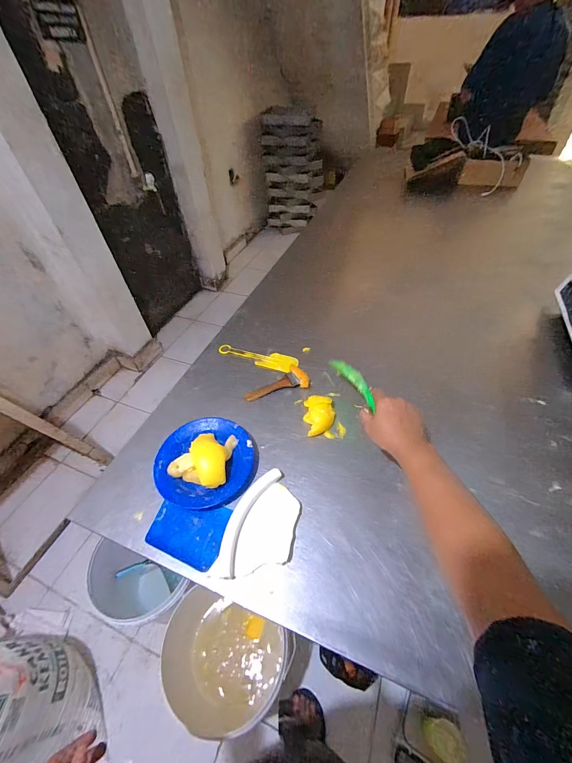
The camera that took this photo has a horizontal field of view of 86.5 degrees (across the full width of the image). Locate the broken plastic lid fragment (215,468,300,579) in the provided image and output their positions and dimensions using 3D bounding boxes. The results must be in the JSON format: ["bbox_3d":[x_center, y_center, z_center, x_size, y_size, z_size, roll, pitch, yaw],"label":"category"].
[{"bbox_3d":[-0.034,0.212,0.457,0.094,0.021,0.151,10,50,11],"label":"broken plastic lid fragment"}]

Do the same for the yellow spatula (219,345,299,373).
[{"bbox_3d":[-0.064,-0.060,0.703,0.190,0.015,0.052,19,52,18],"label":"yellow spatula"}]

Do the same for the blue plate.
[{"bbox_3d":[-0.138,0.132,0.524,0.160,0.025,0.159,-1,48,2],"label":"blue plate"}]

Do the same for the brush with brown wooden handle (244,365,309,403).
[{"bbox_3d":[-0.021,0.002,0.641,0.136,0.012,0.060,-14,49,-10],"label":"brush with brown wooden handle"}]

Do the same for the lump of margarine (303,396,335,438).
[{"bbox_3d":[0.064,0.061,0.577,0.056,0.032,0.085,-2,48,1],"label":"lump of margarine"}]

